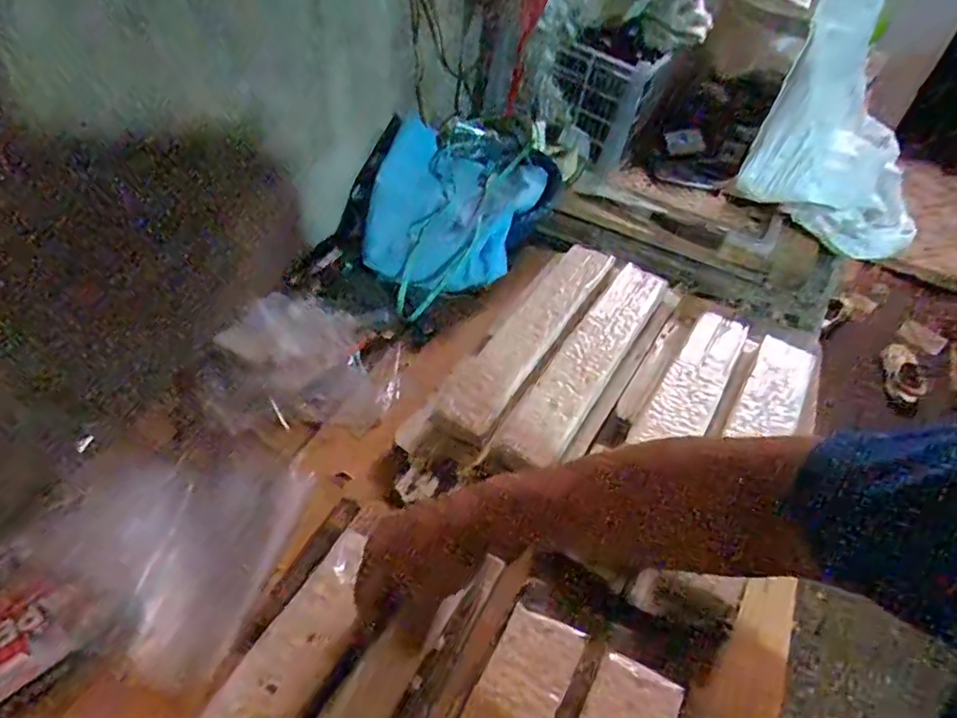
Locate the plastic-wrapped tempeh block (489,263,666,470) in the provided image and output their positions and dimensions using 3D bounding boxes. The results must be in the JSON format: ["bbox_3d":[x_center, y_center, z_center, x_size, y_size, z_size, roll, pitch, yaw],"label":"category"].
[{"bbox_3d":[0.142,-0.005,0.745,0.074,0.039,0.372,27,51,17],"label":"plastic-wrapped tempeh block"}]

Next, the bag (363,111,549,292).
[{"bbox_3d":[-0.032,-0.210,0.908,0.237,0.130,0.277,11,48,4],"label":"bag"}]

